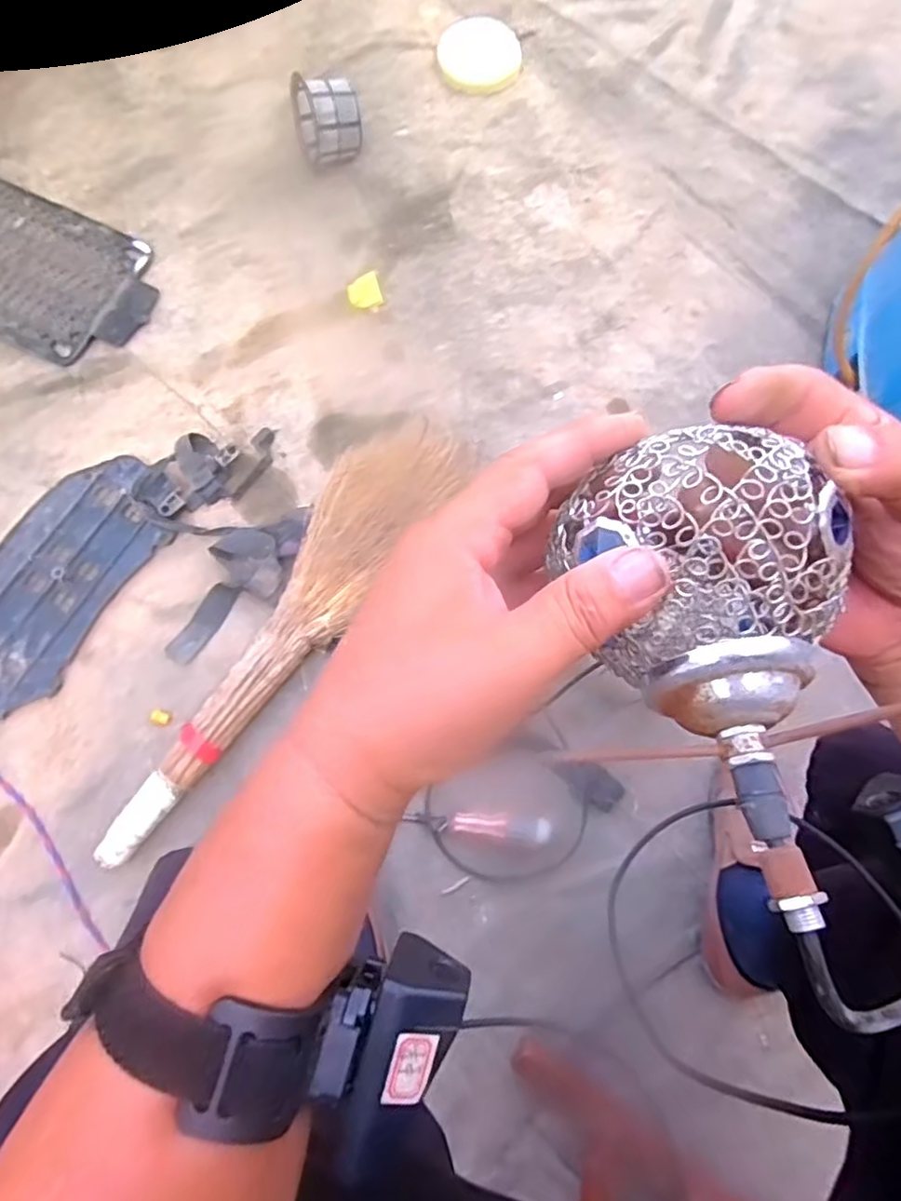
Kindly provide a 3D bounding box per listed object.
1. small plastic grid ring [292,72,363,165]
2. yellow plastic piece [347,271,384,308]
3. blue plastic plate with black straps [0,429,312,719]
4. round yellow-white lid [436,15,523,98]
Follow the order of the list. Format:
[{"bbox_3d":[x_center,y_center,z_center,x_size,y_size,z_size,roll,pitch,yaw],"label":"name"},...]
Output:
[{"bbox_3d":[-0.178,-0.693,0.924,0.094,0.113,0.093,-15,75,-2],"label":"small plastic grid ring"},{"bbox_3d":[-0.122,-0.436,0.886,0.044,0.015,0.049,-19,88,-1],"label":"yellow plastic piece"},{"bbox_3d":[-0.419,-0.050,0.793,0.462,0.030,0.284,-18,78,-5],"label":"blue plastic plate with black straps"},{"bbox_3d":[0.048,-0.887,1.019,0.135,0.024,0.126,0,77,-1],"label":"round yellow-white lid"}]

